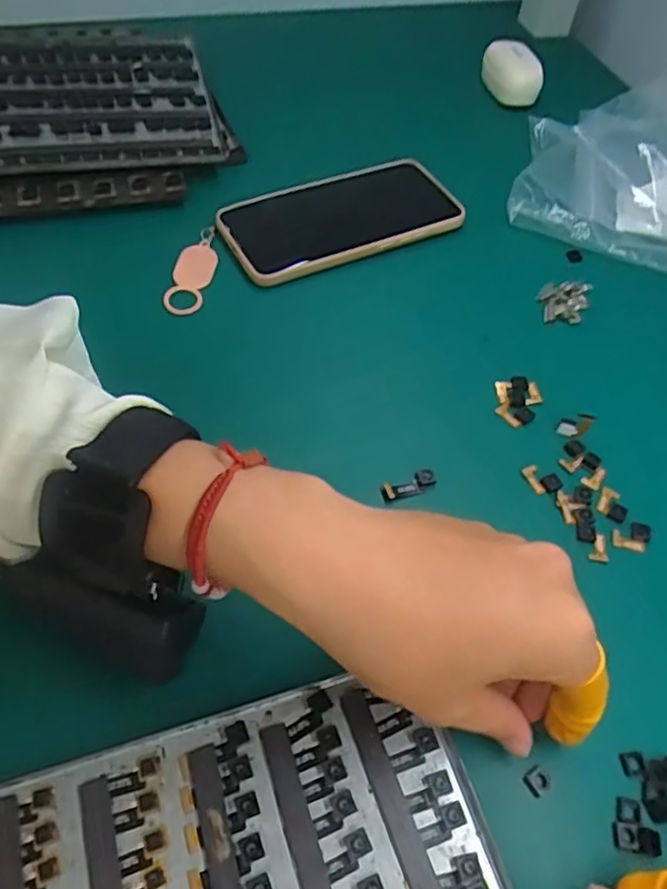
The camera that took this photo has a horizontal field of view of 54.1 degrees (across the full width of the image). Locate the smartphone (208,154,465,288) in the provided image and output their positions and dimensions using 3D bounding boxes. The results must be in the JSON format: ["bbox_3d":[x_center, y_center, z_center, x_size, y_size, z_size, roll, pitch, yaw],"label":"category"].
[{"bbox_3d":[0.007,-0.156,0.449,0.163,0.010,0.076,-23,60,-19],"label":"smartphone"}]

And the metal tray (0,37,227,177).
[{"bbox_3d":[-0.217,-0.257,0.481,0.245,0.024,0.187,-11,56,-12],"label":"metal tray"}]

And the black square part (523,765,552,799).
[{"bbox_3d":[0.082,0.134,0.260,0.010,0.004,0.010,-26,60,-20],"label":"black square part"}]

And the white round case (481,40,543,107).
[{"bbox_3d":[0.157,-0.328,0.573,0.042,0.027,0.064,1,55,-2],"label":"white round case"}]

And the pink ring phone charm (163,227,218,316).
[{"bbox_3d":[-0.087,-0.113,0.416,0.022,0.009,0.073,11,55,3],"label":"pink ring phone charm"}]

